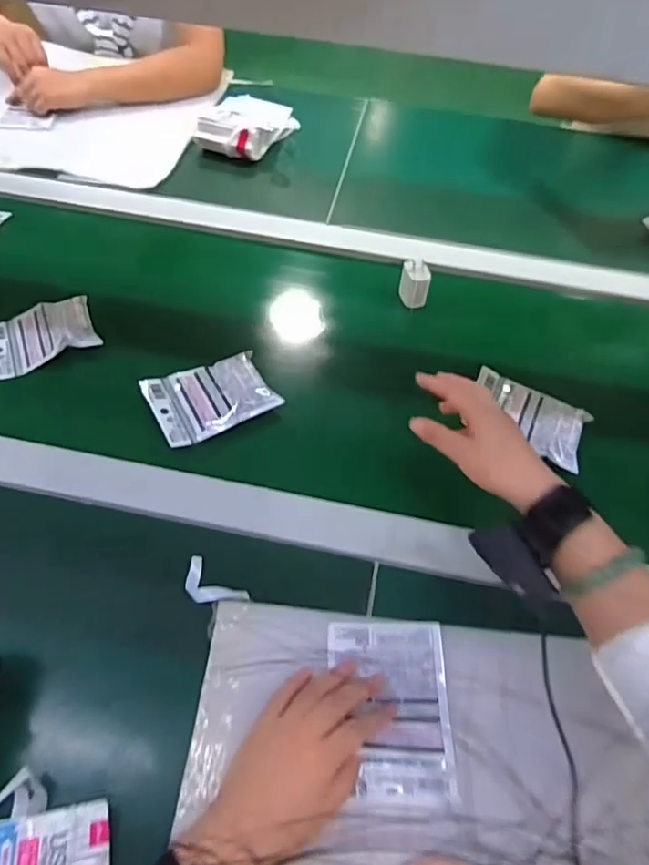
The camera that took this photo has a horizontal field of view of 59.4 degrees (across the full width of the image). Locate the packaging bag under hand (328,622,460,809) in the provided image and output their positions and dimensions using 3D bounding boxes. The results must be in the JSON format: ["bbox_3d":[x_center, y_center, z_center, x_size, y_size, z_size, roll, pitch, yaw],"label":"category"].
[{"bbox_3d":[0.053,0.223,0.461,0.093,0.008,0.134,1,55,-3],"label":"packaging bag under hand"}]

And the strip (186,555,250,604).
[{"bbox_3d":[-0.103,0.141,0.517,0.065,0.013,0.034,32,60,17],"label":"strip"}]

